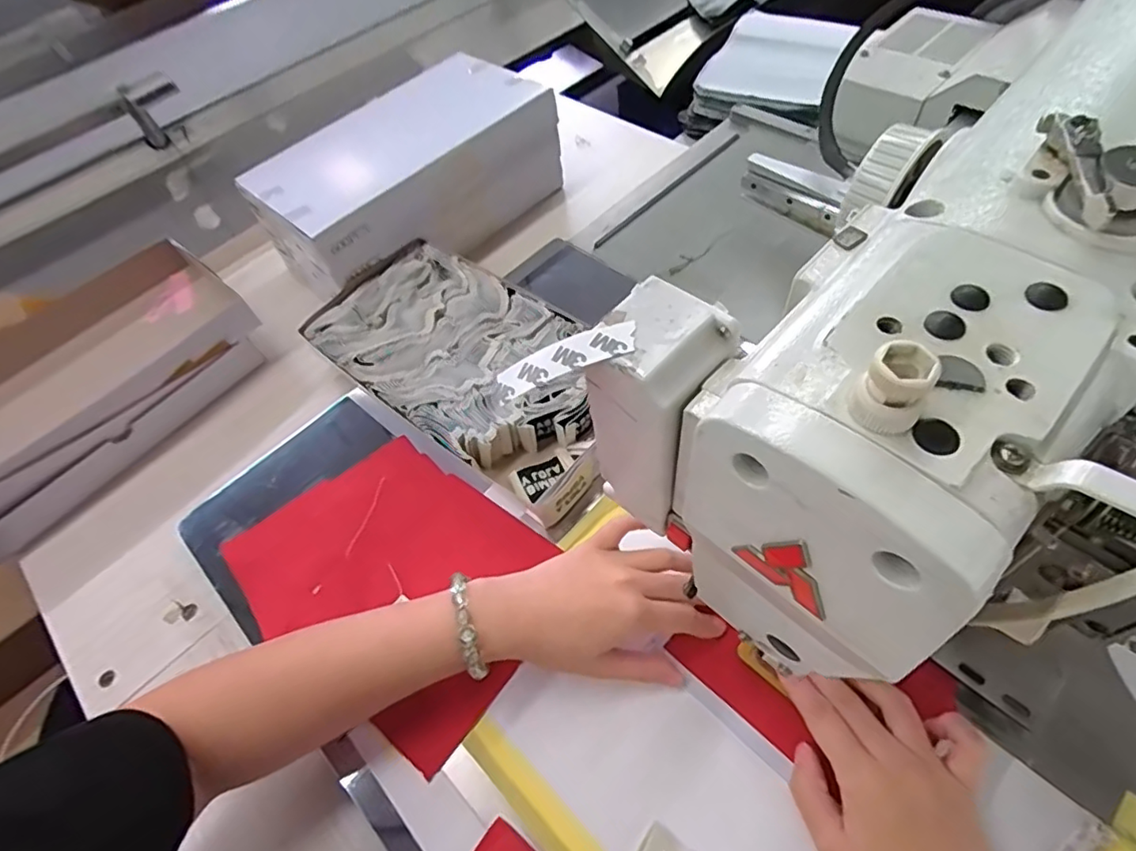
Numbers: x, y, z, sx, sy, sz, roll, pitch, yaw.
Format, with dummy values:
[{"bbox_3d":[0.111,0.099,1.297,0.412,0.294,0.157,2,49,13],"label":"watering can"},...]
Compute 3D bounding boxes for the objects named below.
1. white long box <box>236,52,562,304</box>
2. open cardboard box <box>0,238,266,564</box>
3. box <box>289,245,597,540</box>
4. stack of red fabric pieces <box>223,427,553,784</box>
[{"bbox_3d":[-0.169,-0.275,0.655,0.155,0.123,0.315,36,67,26],"label":"white long box"},{"bbox_3d":[-0.475,-0.034,0.555,0.180,0.083,0.342,31,64,25],"label":"open cardboard box"},{"bbox_3d":[-0.082,-0.055,0.529,0.322,0.049,0.168,34,66,25],"label":"box"},{"bbox_3d":[-0.130,0.106,0.442,0.242,0.015,0.166,31,65,24],"label":"stack of red fabric pieces"}]

